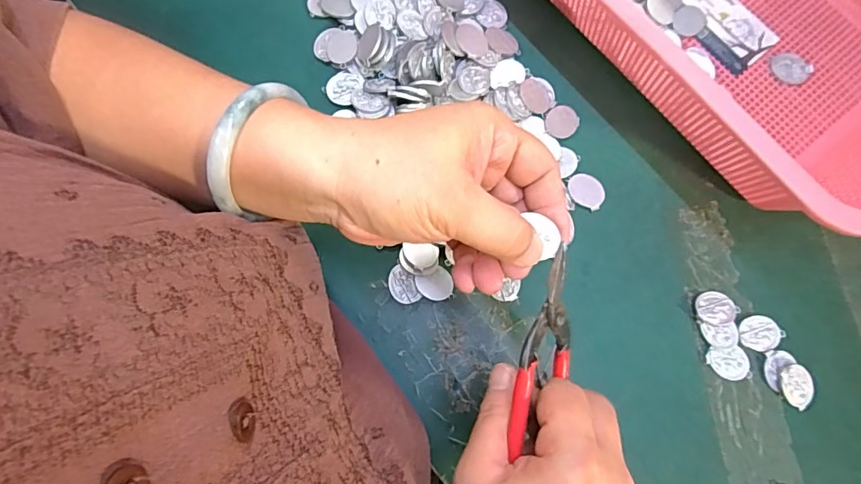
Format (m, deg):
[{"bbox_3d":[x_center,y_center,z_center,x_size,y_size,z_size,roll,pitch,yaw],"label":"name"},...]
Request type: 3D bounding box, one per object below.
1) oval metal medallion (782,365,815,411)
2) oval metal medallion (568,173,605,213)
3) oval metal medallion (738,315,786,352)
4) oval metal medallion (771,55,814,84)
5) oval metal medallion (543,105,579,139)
[{"bbox_3d":[0.223,0.088,0.293,0.018,0.004,0.025,-11,79,-3],"label":"oval metal medallion"},{"bbox_3d":[0.102,-0.034,0.318,0.026,0.004,0.022,31,79,5],"label":"oval metal medallion"},{"bbox_3d":[0.206,0.056,0.298,0.027,0.004,0.020,-7,78,-3],"label":"oval metal medallion"},{"bbox_3d":[0.247,-0.119,0.332,0.025,0.004,0.019,36,80,6],"label":"oval metal medallion"},{"bbox_3d":[0.089,-0.081,0.327,0.022,0.004,0.027,42,71,-6],"label":"oval metal medallion"}]

